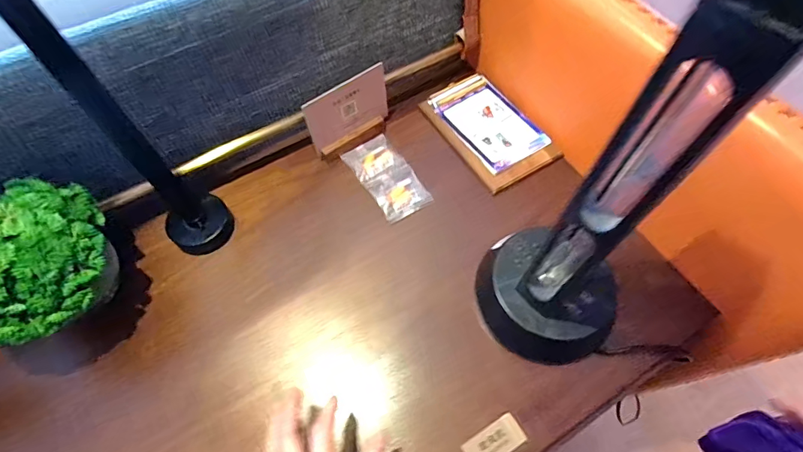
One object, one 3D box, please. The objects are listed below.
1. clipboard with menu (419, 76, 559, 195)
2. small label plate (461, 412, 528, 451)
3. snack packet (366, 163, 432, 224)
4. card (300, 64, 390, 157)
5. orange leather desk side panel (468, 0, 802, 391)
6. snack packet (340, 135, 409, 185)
[{"bbox_3d":[0.121,-0.136,0.607,0.114,0.017,0.178,-30,66,-15],"label":"clipboard with menu"},{"bbox_3d":[0.091,0.212,0.424,0.060,0.005,0.030,-28,65,-14],"label":"small label plate"},{"bbox_3d":[-0.002,-0.042,0.563,0.066,0.009,0.065,-28,65,-14],"label":"snack packet"},{"bbox_3d":[-0.067,-0.147,0.574,0.119,0.088,0.030,-35,67,-17],"label":"card"},{"bbox_3d":[0.248,-0.105,0.505,0.053,0.248,0.561,-28,65,-14],"label":"orange leather desk side panel"},{"bbox_3d":[-0.038,-0.091,0.588,0.065,0.013,0.063,-29,66,-14],"label":"snack packet"}]

